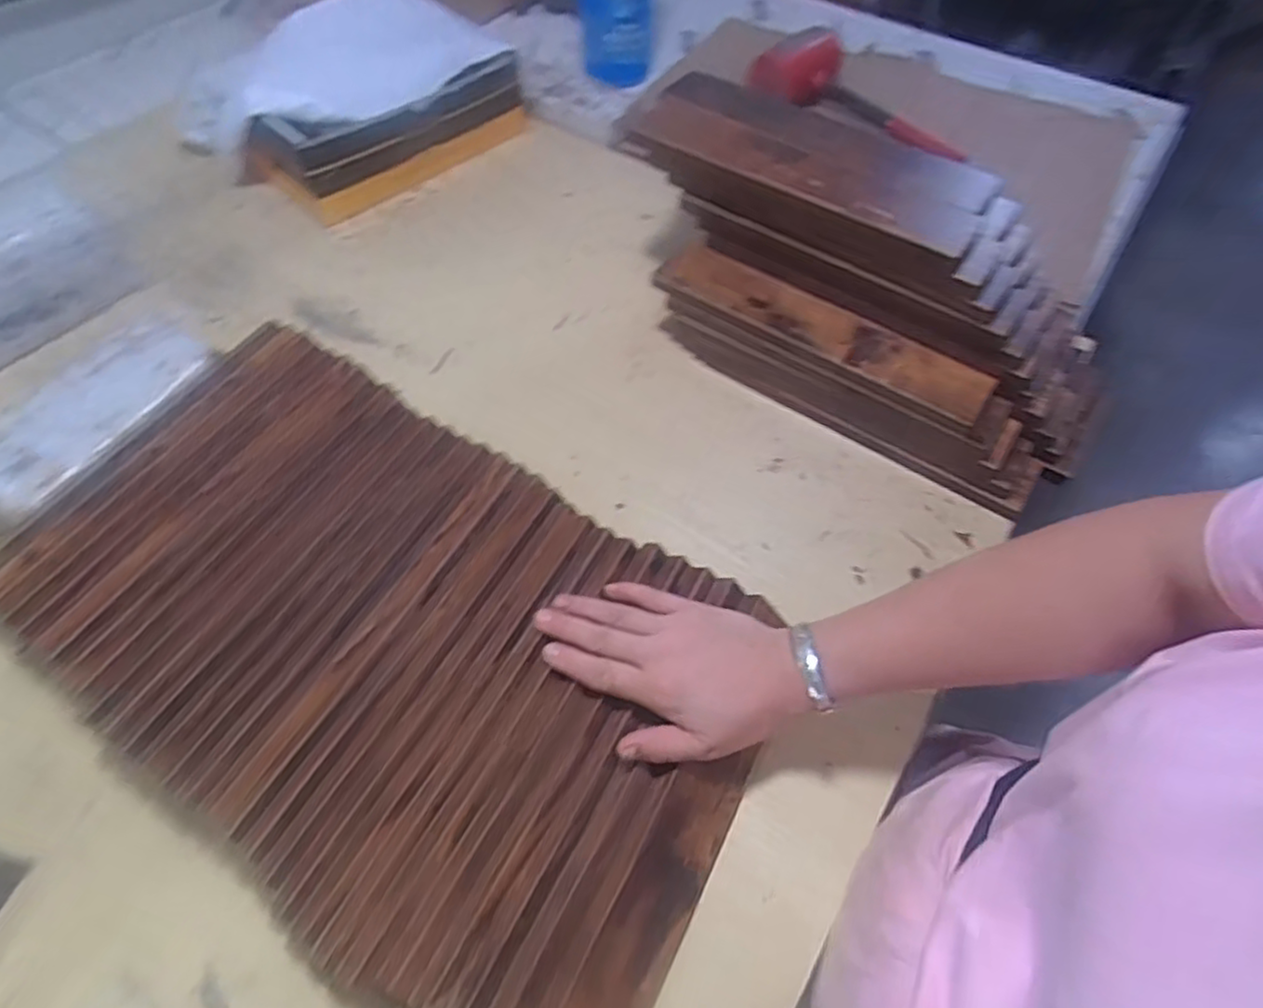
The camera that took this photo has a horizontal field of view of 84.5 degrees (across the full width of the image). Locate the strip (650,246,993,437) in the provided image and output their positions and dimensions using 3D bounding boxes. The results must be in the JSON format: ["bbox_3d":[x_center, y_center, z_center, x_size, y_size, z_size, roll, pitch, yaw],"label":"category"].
[{"bbox_3d":[0.164,-0.159,0.624,0.310,0.020,0.063,32,62,17],"label":"strip"}]

